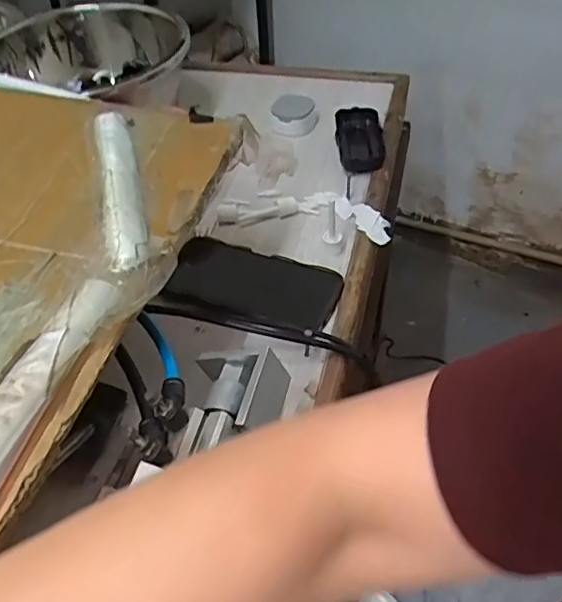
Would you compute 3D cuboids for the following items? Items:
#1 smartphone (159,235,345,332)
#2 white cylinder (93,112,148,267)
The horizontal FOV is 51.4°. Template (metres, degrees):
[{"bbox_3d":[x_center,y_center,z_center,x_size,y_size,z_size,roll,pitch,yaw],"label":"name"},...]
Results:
[{"bbox_3d":[-0.026,-0.019,0.560,0.163,0.007,0.074,16,50,18],"label":"smartphone"},{"bbox_3d":[-0.116,-0.083,0.418,0.028,0.016,0.173,-13,49,-8],"label":"white cylinder"}]

